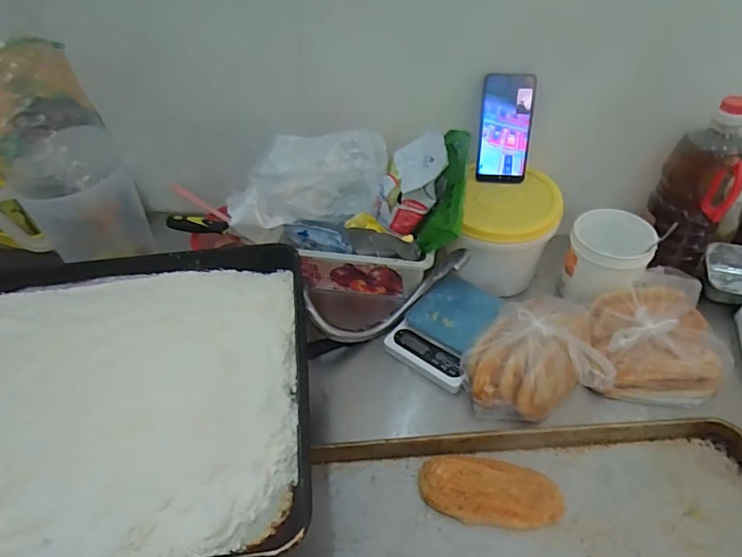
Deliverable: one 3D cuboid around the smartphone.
[{"bbox_3d":[0.206,-0.227,0.766,0.076,0.159,0.010,5,22,10],"label":"smartphone"}]

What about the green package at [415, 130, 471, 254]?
[{"bbox_3d":[0.113,-0.129,0.726,0.055,0.080,0.176,13,89,7],"label":"green package"}]

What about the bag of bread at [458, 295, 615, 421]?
[{"bbox_3d":[0.218,0.105,0.688,0.178,0.094,0.153,-3,44,0],"label":"bag of bread"}]

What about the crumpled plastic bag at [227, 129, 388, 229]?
[{"bbox_3d":[-0.098,-0.145,0.759,0.241,0.112,0.109,-13,45,-9],"label":"crumpled plastic bag"}]

